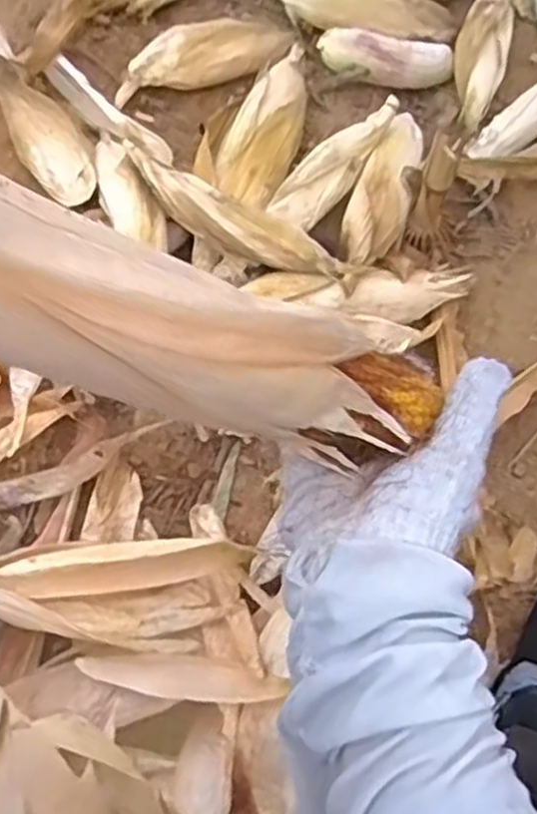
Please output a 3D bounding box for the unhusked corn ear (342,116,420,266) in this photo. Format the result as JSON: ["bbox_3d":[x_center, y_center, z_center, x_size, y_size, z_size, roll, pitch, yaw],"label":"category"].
[{"bbox_3d":[0.139,-0.259,0.911,0.070,0.049,0.231,21,74,7],"label":"unhusked corn ear"}]

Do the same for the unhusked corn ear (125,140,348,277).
[{"bbox_3d":[-0.047,-0.207,0.879,0.286,0.055,0.057,28,75,8],"label":"unhusked corn ear"}]

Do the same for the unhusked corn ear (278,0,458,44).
[{"bbox_3d":[0.127,-0.509,0.994,0.253,0.047,0.065,2,72,-17],"label":"unhusked corn ear"}]

